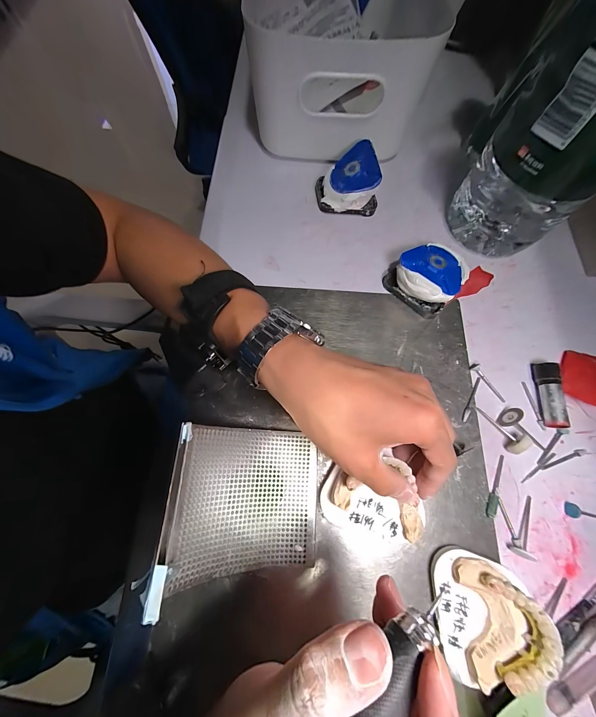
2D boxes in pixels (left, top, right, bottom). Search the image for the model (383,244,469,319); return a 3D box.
[{"bbox_3d":[0.137,-0.090,0.275,0.067,0.034,0.073,39,75,10],"label":"model"}]

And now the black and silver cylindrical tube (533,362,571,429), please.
[{"bbox_3d":[0.233,0.034,0.245,0.013,0.018,0.060,8,72,1],"label":"black and silver cylindrical tube"}]

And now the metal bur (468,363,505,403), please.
[{"bbox_3d":[0.187,0.023,0.255,0.010,0.006,0.043,-35,76,-12],"label":"metal bur"}]

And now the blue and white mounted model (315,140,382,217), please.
[{"bbox_3d":[0.058,-0.208,0.306,0.068,0.049,0.063,0,72,-2],"label":"blue and white mounted model"}]

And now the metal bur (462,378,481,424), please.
[{"bbox_3d":[0.166,0.039,0.250,0.005,0.004,0.049,30,73,8],"label":"metal bur"}]

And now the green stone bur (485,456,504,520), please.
[{"bbox_3d":[0.172,0.110,0.226,0.006,0.006,0.053,28,73,7],"label":"green stone bur"}]

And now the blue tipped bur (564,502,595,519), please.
[{"bbox_3d":[0.248,0.132,0.220,0.043,0.008,0.011,13,72,3],"label":"blue tipped bur"}]

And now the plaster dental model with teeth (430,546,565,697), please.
[{"bbox_3d":[0.133,0.182,0.184,0.061,0.037,0.077,-7,72,-4],"label":"plaster dental model with teeth"}]

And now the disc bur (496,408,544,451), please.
[{"bbox_3d":[0.208,0.067,0.240,0.046,0.020,0.016,43,75,-4],"label":"disc bur"}]

